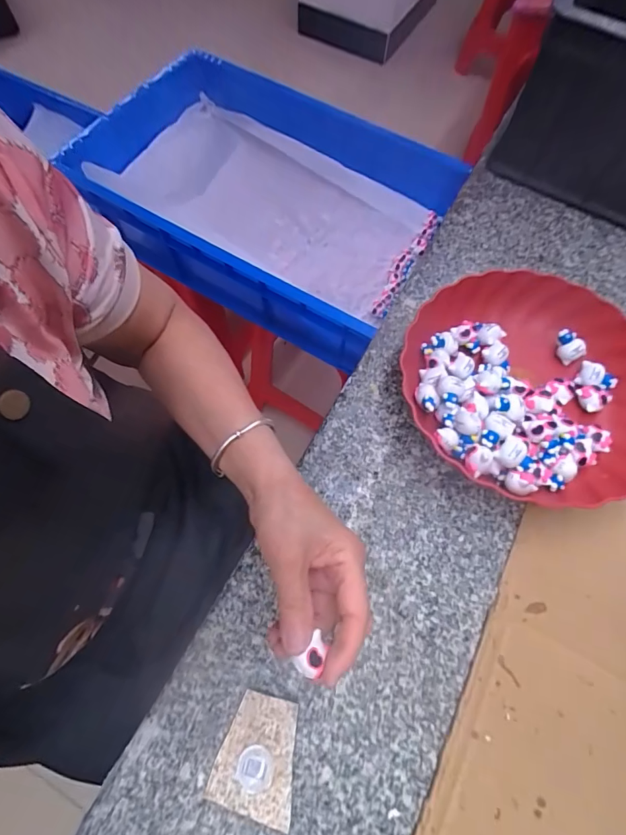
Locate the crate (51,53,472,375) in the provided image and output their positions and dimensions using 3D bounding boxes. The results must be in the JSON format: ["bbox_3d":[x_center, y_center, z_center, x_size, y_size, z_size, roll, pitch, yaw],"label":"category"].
[{"bbox_3d":[-0.107,-0.424,0.778,0.667,0.142,0.408,31,70,10],"label":"crate"}]

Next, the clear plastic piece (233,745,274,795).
[{"bbox_3d":[-0.042,0.252,0.295,0.025,0.004,0.027,14,67,6],"label":"clear plastic piece"}]

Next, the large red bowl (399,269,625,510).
[{"bbox_3d":[0.216,-0.032,0.406,0.228,0.050,0.230,0,67,0],"label":"large red bowl"}]

